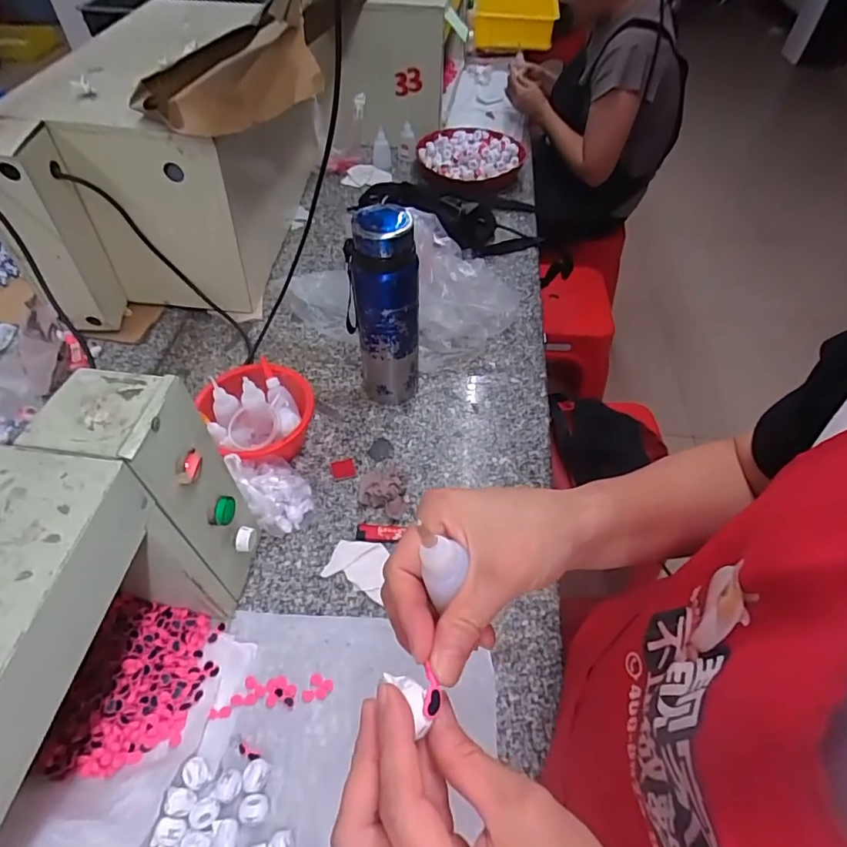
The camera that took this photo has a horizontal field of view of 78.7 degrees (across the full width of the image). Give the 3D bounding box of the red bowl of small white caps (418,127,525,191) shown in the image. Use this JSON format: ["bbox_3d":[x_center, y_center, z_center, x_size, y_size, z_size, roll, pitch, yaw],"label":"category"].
[{"bbox_3d":[0.100,-0.580,1.123,0.209,0.053,0.209,1,52,-1],"label":"red bowl of small white caps"}]

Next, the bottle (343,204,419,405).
[{"bbox_3d":[-0.051,-0.134,0.665,0.087,0.273,0.067,-4,52,-5],"label":"bottle"}]

